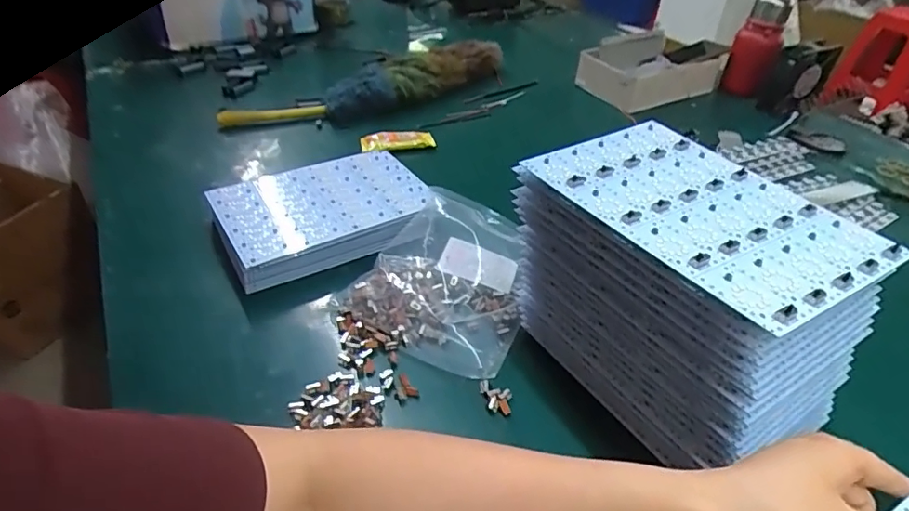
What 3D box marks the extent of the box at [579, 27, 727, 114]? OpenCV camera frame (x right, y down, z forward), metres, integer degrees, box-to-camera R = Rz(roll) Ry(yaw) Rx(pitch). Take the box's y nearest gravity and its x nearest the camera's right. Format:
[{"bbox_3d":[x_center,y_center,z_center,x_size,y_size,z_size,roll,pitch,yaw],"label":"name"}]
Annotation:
[{"bbox_3d":[0.372,-0.363,1.039,0.289,0.098,0.153,-22,45,-27],"label":"box"}]

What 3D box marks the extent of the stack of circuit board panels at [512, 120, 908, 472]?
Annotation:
[{"bbox_3d":[0.186,0.029,0.463,0.150,0.180,0.243,-21,45,-26],"label":"stack of circuit board panels"}]

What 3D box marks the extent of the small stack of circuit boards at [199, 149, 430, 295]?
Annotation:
[{"bbox_3d":[-0.164,-0.054,0.681,0.249,0.049,0.176,-17,43,-22],"label":"small stack of circuit boards"}]

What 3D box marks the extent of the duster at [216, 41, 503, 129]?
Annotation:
[{"bbox_3d":[-0.128,-0.325,0.993,0.581,0.067,0.117,-21,45,-26],"label":"duster"}]

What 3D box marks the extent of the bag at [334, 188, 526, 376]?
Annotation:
[{"bbox_3d":[-0.012,0.019,0.596,0.187,0.054,0.226,11,40,11],"label":"bag"}]

